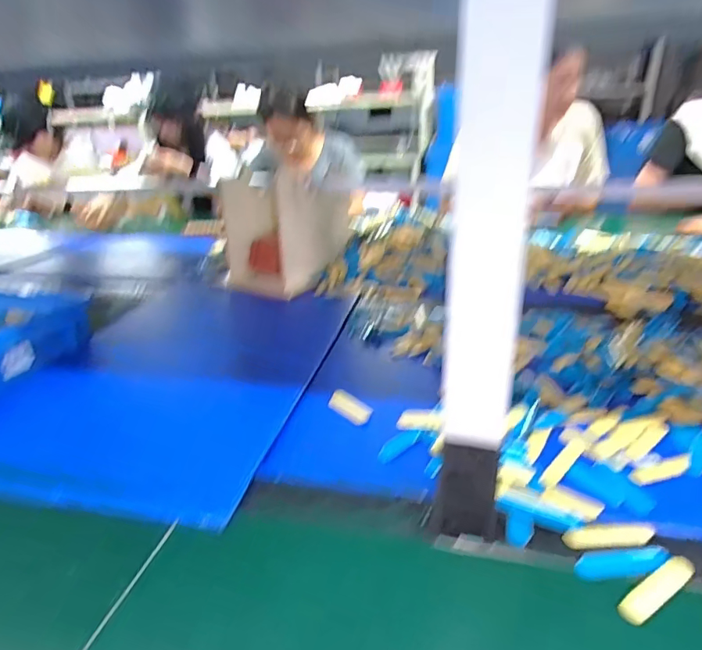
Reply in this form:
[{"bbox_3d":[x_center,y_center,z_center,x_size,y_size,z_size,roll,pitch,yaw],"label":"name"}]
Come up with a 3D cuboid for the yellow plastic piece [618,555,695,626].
[{"bbox_3d":[0.204,0.174,0.320,0.066,0.010,0.015,-16,28,-27],"label":"yellow plastic piece"}]

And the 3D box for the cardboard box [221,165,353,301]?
[{"bbox_3d":[-0.141,-0.191,0.982,0.190,0.192,0.246,7,26,20],"label":"cardboard box"}]

